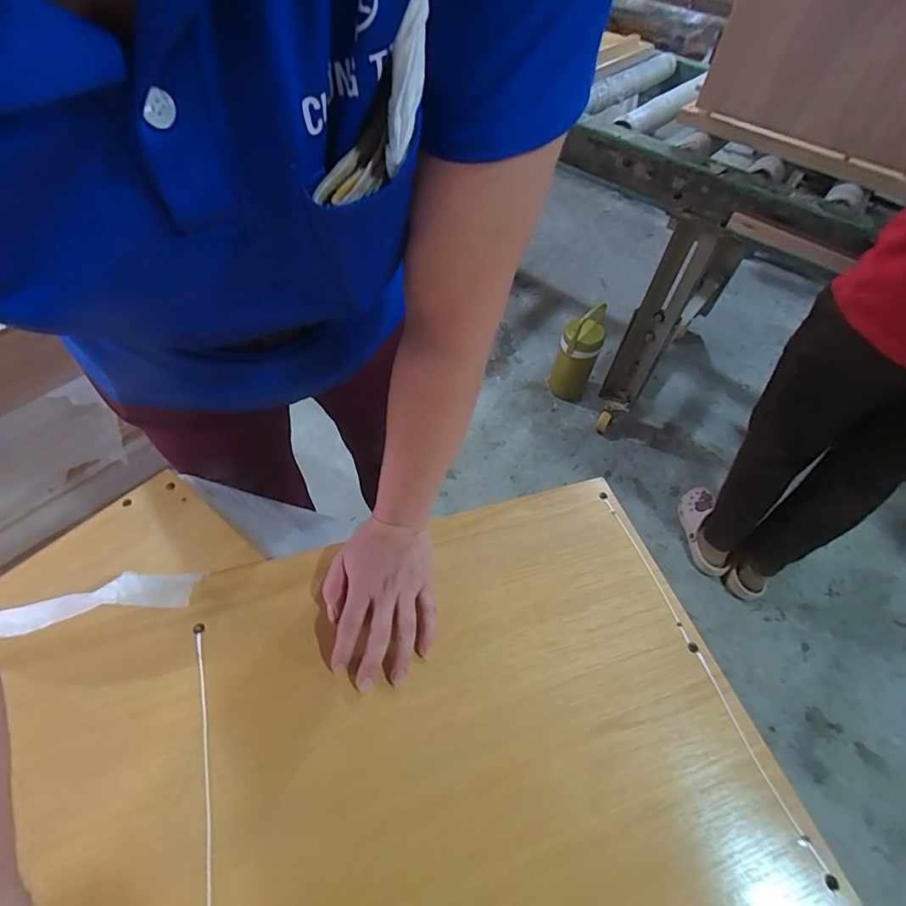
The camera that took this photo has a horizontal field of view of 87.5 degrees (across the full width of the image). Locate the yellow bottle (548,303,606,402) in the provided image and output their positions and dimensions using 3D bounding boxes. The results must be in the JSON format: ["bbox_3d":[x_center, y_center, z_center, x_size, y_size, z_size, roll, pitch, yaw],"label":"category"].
[{"bbox_3d":[0.380,-0.294,1.452,0.124,0.286,0.141,21,54,10],"label":"yellow bottle"}]

